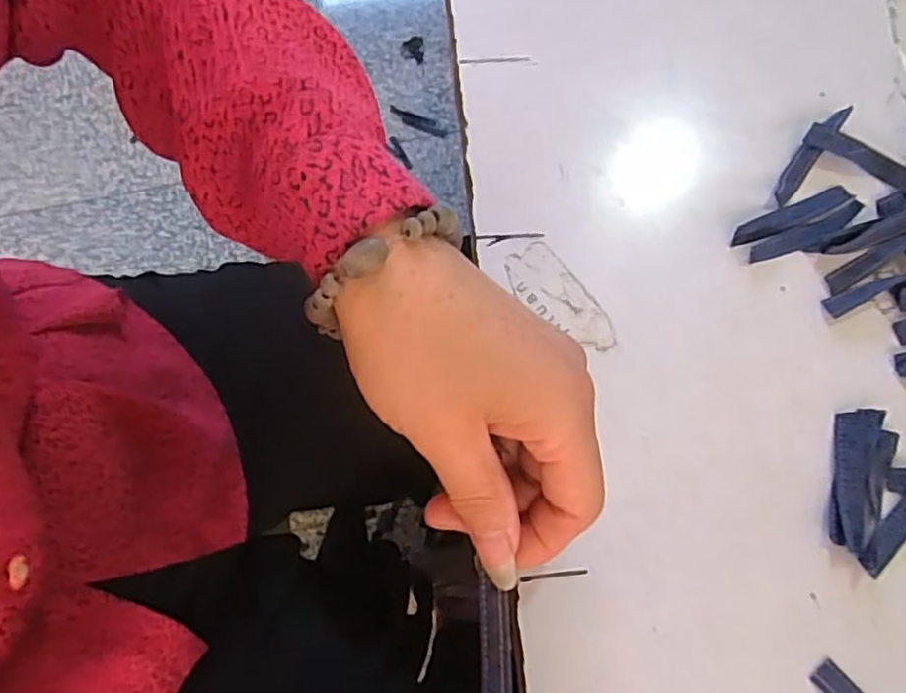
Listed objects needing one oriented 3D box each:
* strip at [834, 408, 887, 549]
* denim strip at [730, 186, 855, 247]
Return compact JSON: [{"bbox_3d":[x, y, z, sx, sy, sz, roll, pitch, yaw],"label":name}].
[{"bbox_3d":[0.166,0.054,0.281,0.018,0.004,0.057,10,77,3],"label":"strip"},{"bbox_3d":[0.152,-0.058,0.306,0.057,0.004,0.012,-21,78,-4],"label":"denim strip"}]

